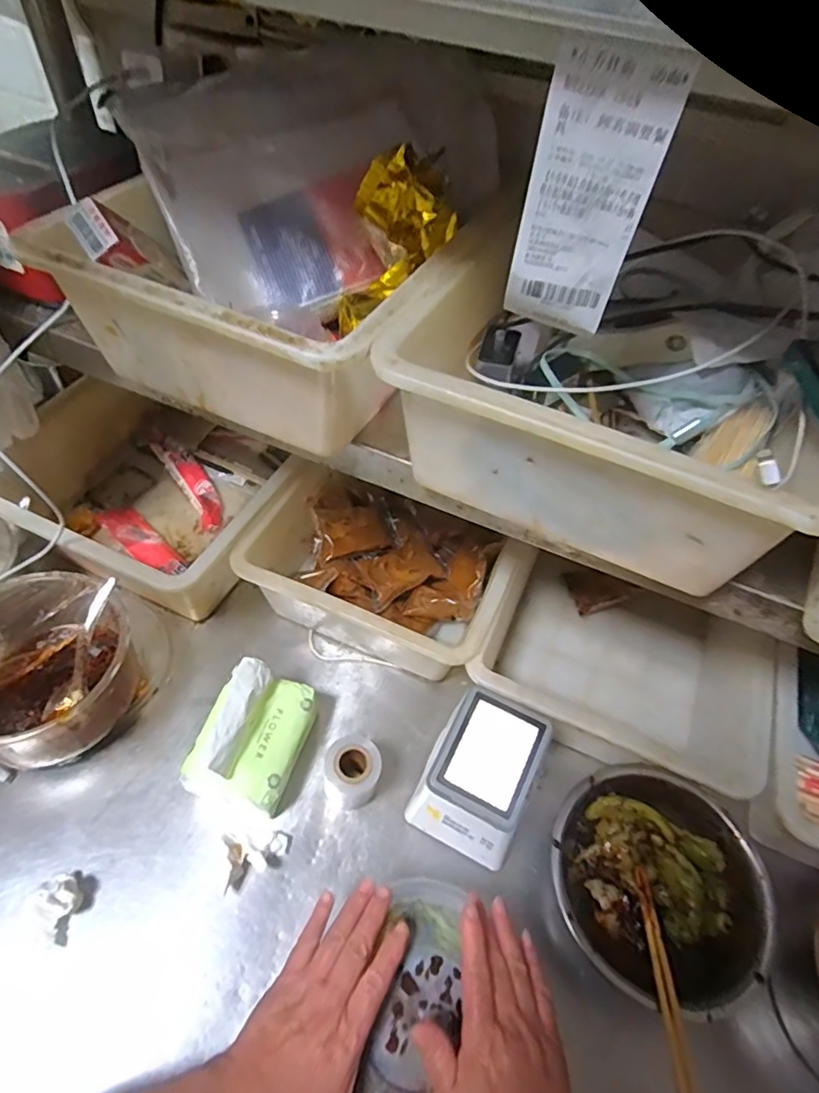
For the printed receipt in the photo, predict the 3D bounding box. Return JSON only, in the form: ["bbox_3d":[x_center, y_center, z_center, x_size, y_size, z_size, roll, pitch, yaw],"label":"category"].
[{"bbox_3d":[0.084,-0.163,0.278,0.054,0.121,0.017,20,53,11],"label":"printed receipt"}]

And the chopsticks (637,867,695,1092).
[{"bbox_3d":[0.198,0.333,0.453,0.011,0.014,0.168,13,24,5],"label":"chopsticks"}]

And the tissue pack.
[{"bbox_3d":[-0.153,0.189,0.544,0.093,0.104,0.141,16,52,7],"label":"tissue pack"}]

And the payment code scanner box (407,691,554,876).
[{"bbox_3d":[0.066,0.218,0.541,0.097,0.111,0.114,26,54,15],"label":"payment code scanner box"}]

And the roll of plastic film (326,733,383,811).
[{"bbox_3d":[-0.054,0.217,0.552,0.049,0.067,0.046,2,51,-3],"label":"roll of plastic film"}]

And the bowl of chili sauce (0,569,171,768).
[{"bbox_3d":[-0.354,0.124,0.584,0.193,0.104,0.170,-22,57,-21],"label":"bowl of chili sauce"}]

